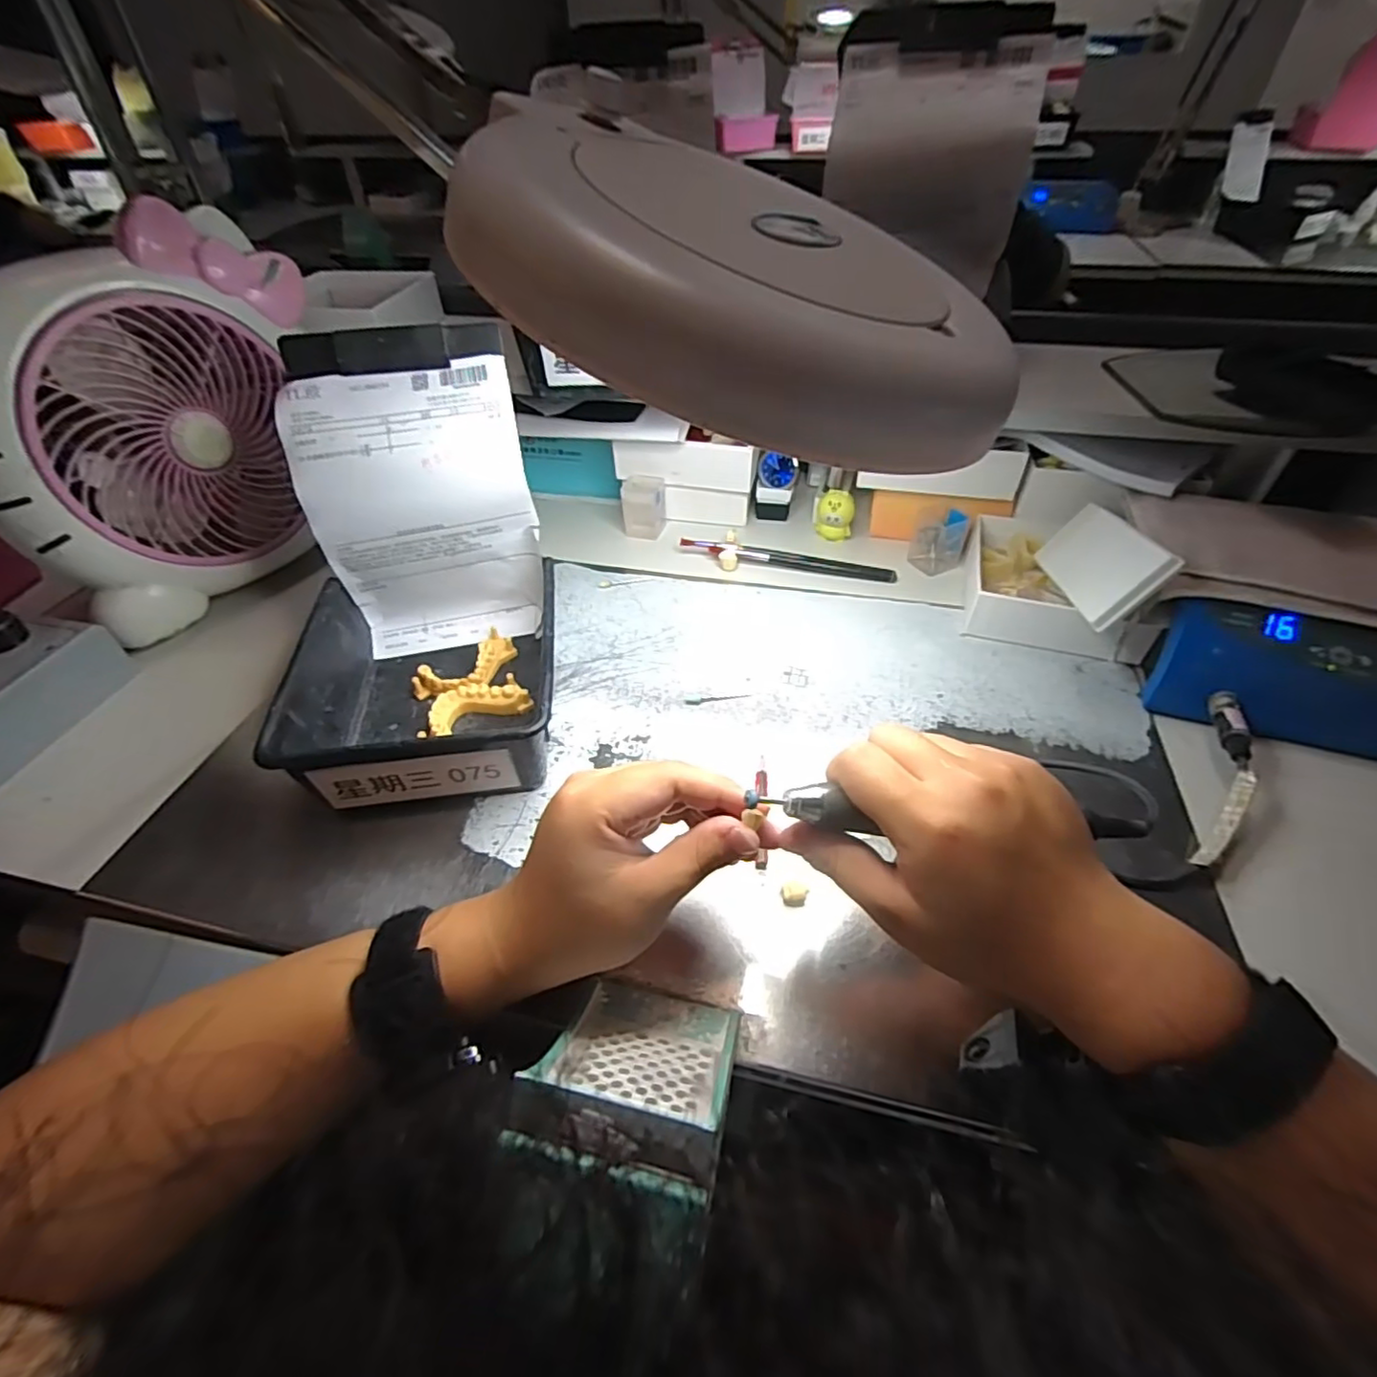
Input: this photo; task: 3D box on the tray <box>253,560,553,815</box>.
[{"bbox_3d":[-0.169,-0.004,0.431,0.162,0.069,0.171,-6,46,-4],"label":"tray"}]

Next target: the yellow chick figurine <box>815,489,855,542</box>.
[{"bbox_3d":[0.137,-0.159,0.591,0.032,0.044,0.027,9,47,11],"label":"yellow chick figurine"}]

